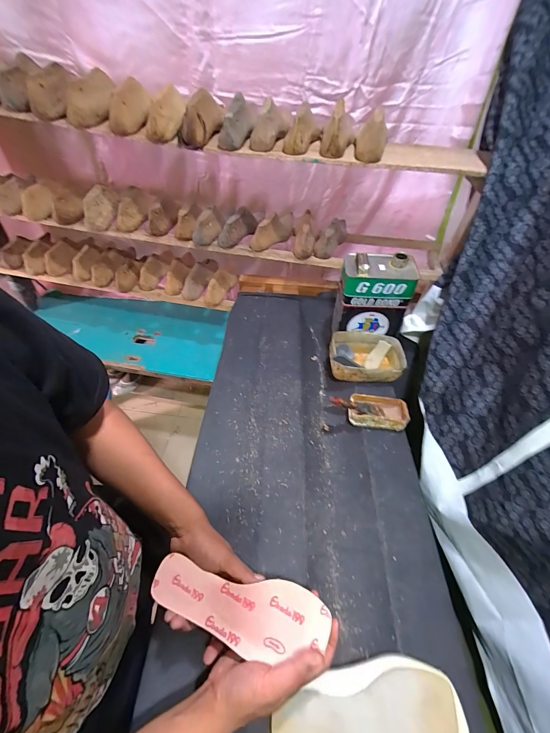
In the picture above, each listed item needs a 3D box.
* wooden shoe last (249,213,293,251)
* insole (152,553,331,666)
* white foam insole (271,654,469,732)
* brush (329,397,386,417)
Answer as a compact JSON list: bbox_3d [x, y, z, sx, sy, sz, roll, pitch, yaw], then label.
[{"bbox_3d":[-0.005,-0.391,0.858,0.046,0.075,0.170,31,54,21],"label":"wooden shoe last"},{"bbox_3d":[-0.047,0.312,0.384,0.232,0.021,0.080,12,49,6],"label":"insole"},{"bbox_3d":[0.122,0.446,0.394,0.246,0.029,0.084,2,49,-3],"label":"white foam insole"},{"bbox_3d":[0.181,0.089,0.657,0.136,0.019,0.030,16,46,-21],"label":"brush"}]

